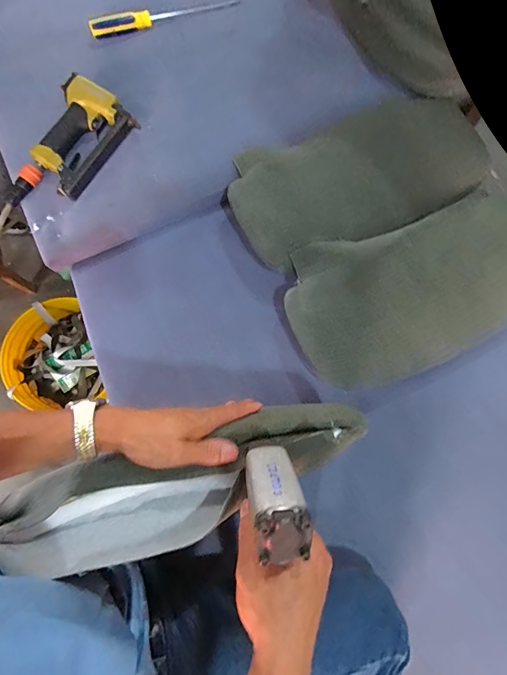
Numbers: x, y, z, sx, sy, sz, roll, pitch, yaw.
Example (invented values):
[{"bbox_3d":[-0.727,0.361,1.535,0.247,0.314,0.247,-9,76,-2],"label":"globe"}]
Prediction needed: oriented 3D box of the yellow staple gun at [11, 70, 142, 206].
[{"bbox_3d":[-0.318,-0.317,0.597,0.125,0.047,0.241,33,80,6],"label":"yellow staple gun"}]

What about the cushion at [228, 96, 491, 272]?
[{"bbox_3d":[0.179,-0.272,0.600,0.433,0.086,0.212,-20,79,-5],"label":"cushion"}]

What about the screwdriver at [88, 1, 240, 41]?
[{"bbox_3d":[-0.164,-0.601,0.655,0.272,0.023,0.029,-21,79,-5],"label":"screwdriver"}]

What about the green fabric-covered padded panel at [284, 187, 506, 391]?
[{"bbox_3d":[0.271,-0.081,0.559,0.431,0.070,0.237,-21,79,-5],"label":"green fabric-covered padded panel"}]

